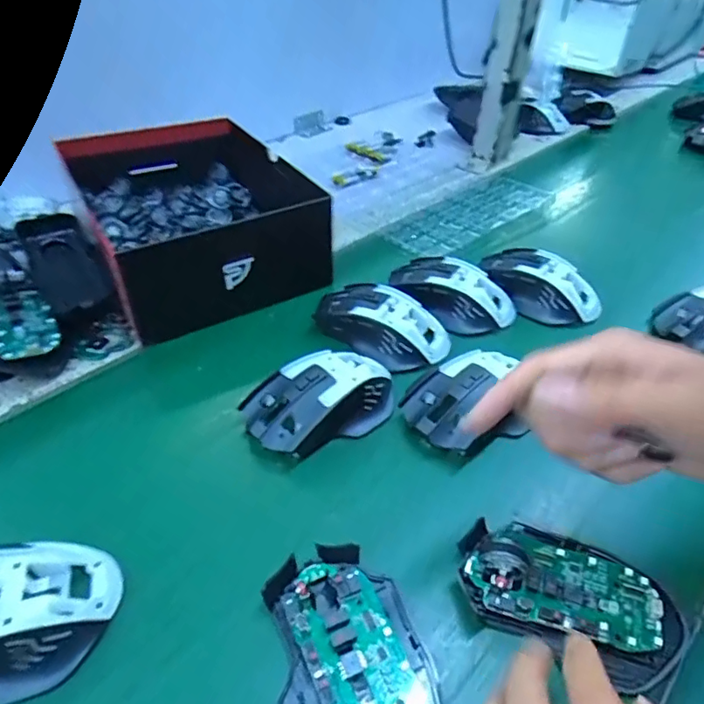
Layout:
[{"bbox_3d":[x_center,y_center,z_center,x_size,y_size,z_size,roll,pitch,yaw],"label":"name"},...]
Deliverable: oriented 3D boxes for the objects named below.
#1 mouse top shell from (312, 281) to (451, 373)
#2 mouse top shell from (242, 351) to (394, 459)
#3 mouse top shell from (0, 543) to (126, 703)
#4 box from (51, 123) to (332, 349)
[{"bbox_3d":[0.024,-0.026,0.449,0.111,0.034,0.061,29,46,26],"label":"mouse top shell"},{"bbox_3d":[-0.017,0.031,0.383,0.112,0.034,0.061,-21,47,-28],"label":"mouse top shell"},{"bbox_3d":[-0.179,0.135,0.271,0.116,0.049,0.075,-7,42,-14],"label":"mouse top shell"},{"bbox_3d":[-0.156,-0.140,0.536,0.191,0.084,0.253,-19,46,-26],"label":"box"}]

